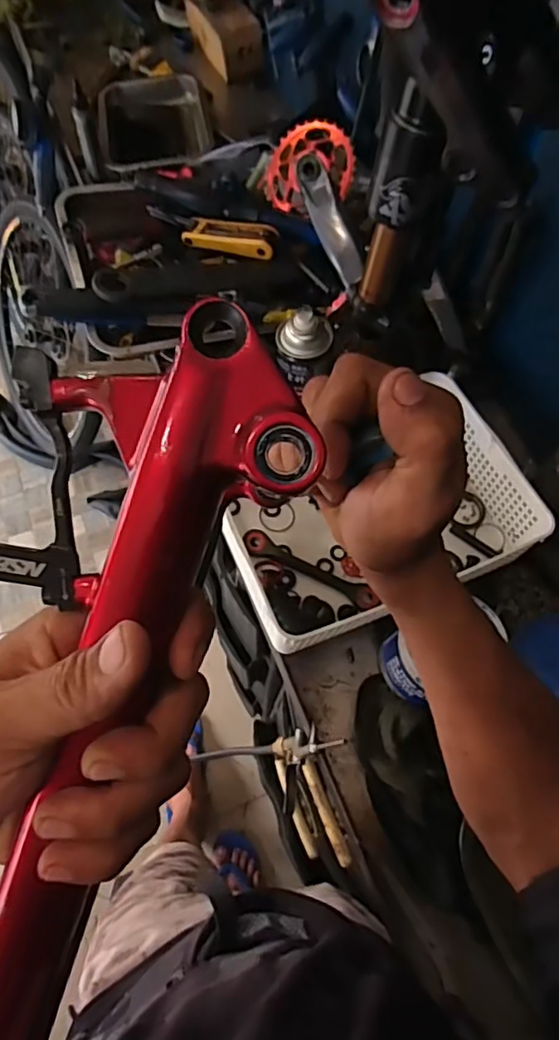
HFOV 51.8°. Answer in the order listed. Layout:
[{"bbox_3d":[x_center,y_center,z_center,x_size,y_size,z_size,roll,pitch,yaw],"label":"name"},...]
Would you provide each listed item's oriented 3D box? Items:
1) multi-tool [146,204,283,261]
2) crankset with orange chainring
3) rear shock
[{"bbox_3d":[-0.090,-0.385,0.768,0.178,0.034,0.038,19,64,6],"label":"multi-tool"},{"bbox_3d":[0.060,-0.415,0.767,0.104,0.057,0.209,-23,92,-14],"label":"crankset with orange chainring"},{"bbox_3d":[0.085,-0.223,0.448,0.037,0.185,0.032,5,64,-1],"label":"rear shock"}]

